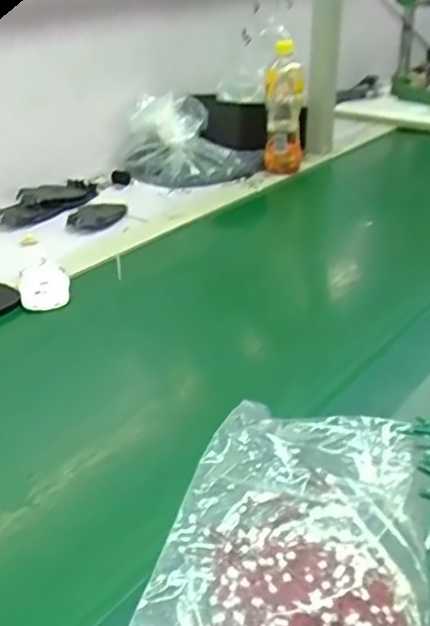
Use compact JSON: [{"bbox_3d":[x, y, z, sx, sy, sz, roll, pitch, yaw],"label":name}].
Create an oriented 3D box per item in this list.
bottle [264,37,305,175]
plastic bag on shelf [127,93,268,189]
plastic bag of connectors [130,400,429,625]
[{"bbox_3d":[0.121,-0.351,1.086,0.065,0.204,0.062,10,32,19],"label":"bottle"},{"bbox_3d":[-0.044,-0.306,1.120,0.239,0.118,0.160,7,31,15],"label":"plastic bag on shelf"},{"bbox_3d":[0.057,0.143,0.433,0.164,0.030,0.232,5,31,11],"label":"plastic bag of connectors"}]

